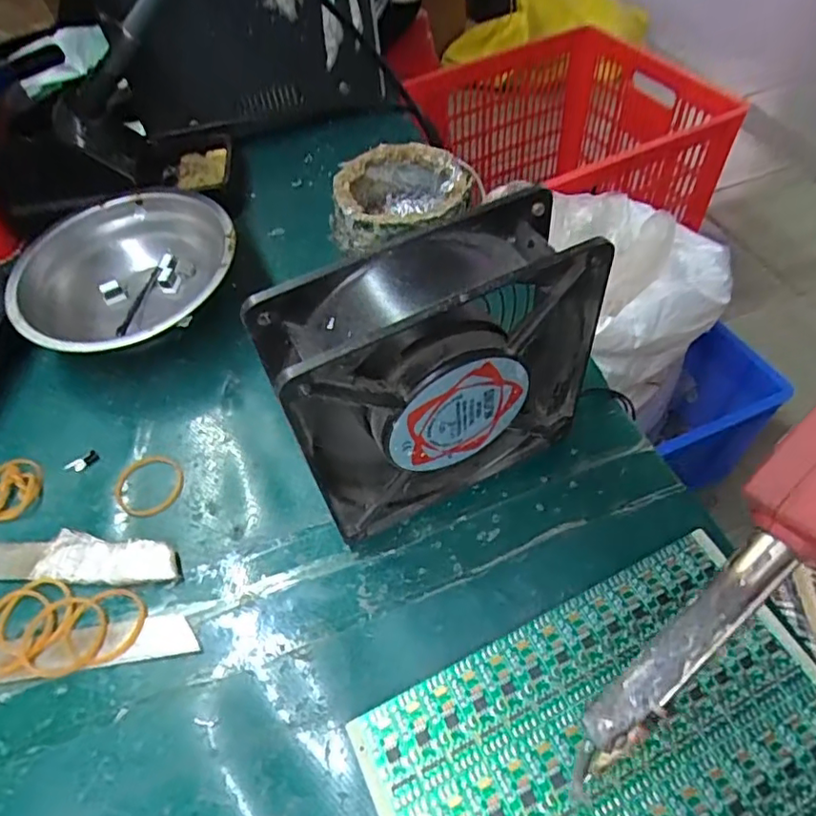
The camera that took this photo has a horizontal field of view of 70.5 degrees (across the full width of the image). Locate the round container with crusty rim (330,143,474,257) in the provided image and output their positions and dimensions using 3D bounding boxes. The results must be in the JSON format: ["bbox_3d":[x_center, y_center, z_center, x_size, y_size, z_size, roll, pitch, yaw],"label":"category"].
[{"bbox_3d":[-0.002,-0.125,0.363,0.081,0.042,0.082,-2,54,3],"label":"round container with crusty rim"}]

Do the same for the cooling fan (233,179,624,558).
[{"bbox_3d":[0.012,-0.010,0.230,0.118,0.124,0.039,-23,56,-11],"label":"cooling fan"}]

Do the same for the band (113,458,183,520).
[{"bbox_3d":[-0.128,0.038,0.286,0.035,0.004,0.033,-2,54,3],"label":"band"}]

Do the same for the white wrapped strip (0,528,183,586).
[{"bbox_3d":[-0.152,0.068,0.262,0.099,0.009,0.021,2,55,6],"label":"white wrapped strip"}]

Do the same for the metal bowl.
[{"bbox_3d":[-0.165,-0.075,0.346,0.121,0.046,0.121,-2,54,3],"label":"metal bowl"}]

